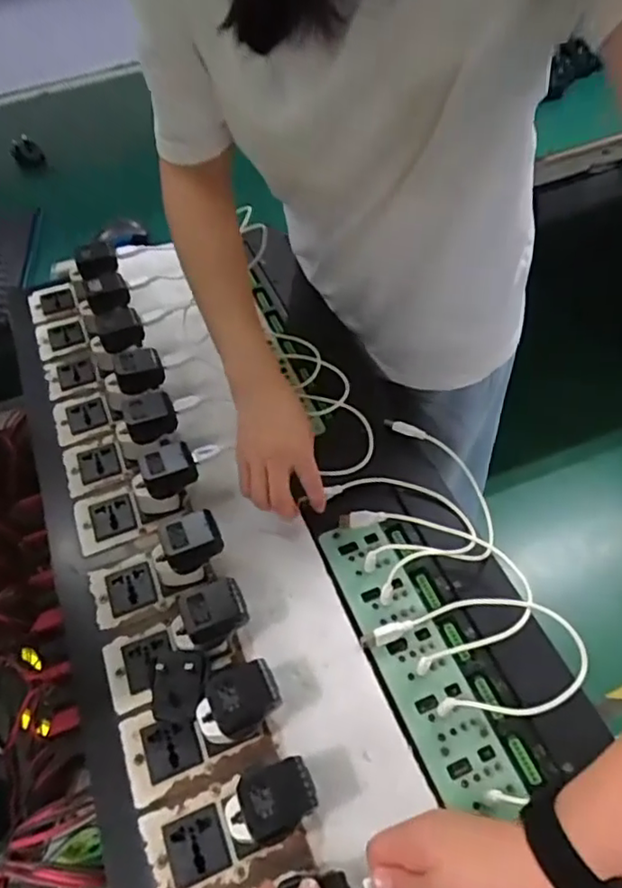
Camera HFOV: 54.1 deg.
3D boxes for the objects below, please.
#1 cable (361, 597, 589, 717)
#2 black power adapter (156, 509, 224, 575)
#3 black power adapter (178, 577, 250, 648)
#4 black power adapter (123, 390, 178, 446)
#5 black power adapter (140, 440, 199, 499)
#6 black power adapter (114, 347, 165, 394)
[{"bbox_3d":[0.123,0.162,0.483,0.161,0.065,0.093,12,55,14],"label":"cable"},{"bbox_3d":[-0.105,0.083,0.525,0.051,0.032,0.039,-25,54,-13],"label":"black power adapter"},{"bbox_3d":[-0.077,0.133,0.483,0.048,0.030,0.036,-25,54,-13],"label":"black power adapter"},{"bbox_3d":[-0.161,-0.026,0.610,0.047,0.032,0.037,-23,54,-12],"label":"black power adapter"},{"bbox_3d":[-0.135,0.024,0.578,0.048,0.029,0.040,-22,54,-11],"label":"black power adapter"},{"bbox_3d":[-0.185,-0.082,0.653,0.048,0.030,0.045,-19,53,-9],"label":"black power adapter"}]

